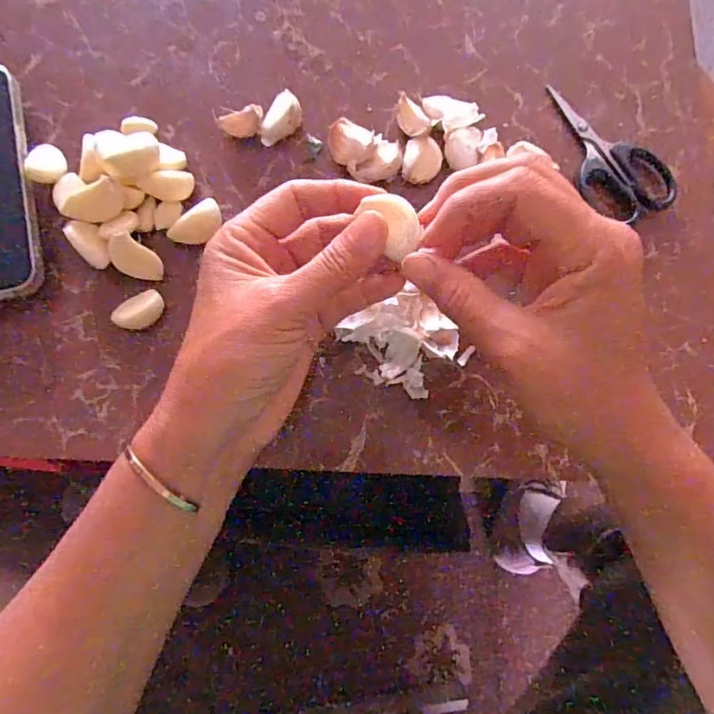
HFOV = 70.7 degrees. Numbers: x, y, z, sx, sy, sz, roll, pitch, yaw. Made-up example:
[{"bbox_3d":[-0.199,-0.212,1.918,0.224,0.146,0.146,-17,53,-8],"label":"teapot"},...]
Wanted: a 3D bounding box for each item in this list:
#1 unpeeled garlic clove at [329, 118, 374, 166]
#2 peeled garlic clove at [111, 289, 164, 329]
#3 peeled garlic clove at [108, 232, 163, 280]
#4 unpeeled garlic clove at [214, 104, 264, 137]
[{"bbox_3d":[-0.006,-0.133,0.316,0.023,0.024,0.028,-42,82,-8],"label":"unpeeled garlic clove"},{"bbox_3d":[-0.126,-0.026,0.291,0.029,0.009,0.017,-31,81,-11],"label":"peeled garlic clove"},{"bbox_3d":[-0.128,-0.055,0.289,0.019,0.008,0.032,-48,123,5],"label":"peeled garlic clove"},{"bbox_3d":[-0.075,-0.147,0.317,0.031,0.015,0.015,-2,77,-6],"label":"unpeeled garlic clove"}]

